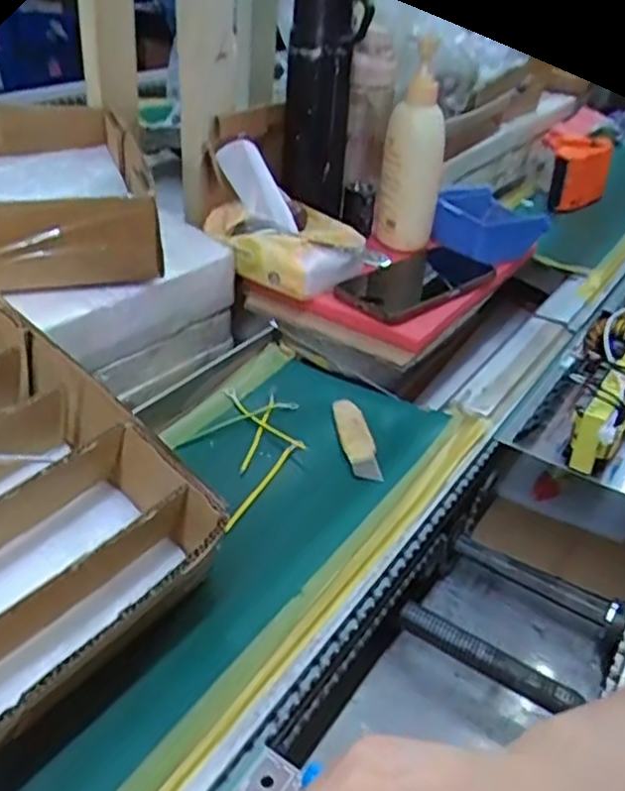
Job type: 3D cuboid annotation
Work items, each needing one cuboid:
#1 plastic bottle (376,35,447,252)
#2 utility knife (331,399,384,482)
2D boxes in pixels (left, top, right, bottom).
[{"bbox_3d":[0.101,-0.238,0.701,0.054,0.189,0.056,3,35,-1],"label":"plastic bottle"},{"bbox_3d":[0.032,0.029,0.503,0.022,0.004,0.097,-3,36,-11],"label":"utility knife"}]

